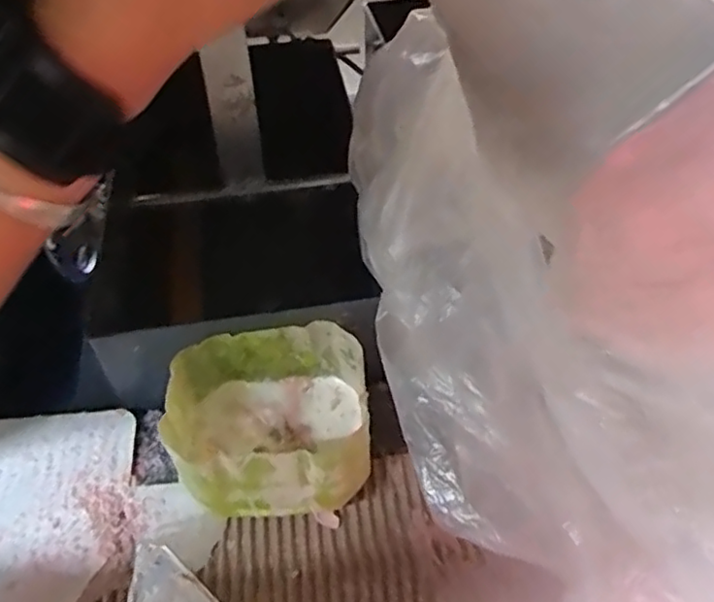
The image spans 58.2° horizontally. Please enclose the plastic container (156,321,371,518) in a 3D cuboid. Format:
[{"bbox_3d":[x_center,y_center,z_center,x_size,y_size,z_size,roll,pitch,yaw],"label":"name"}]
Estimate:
[{"bbox_3d":[-0.045,0.062,0.315,0.099,0.059,0.077,-3,48,-2],"label":"plastic container"}]

